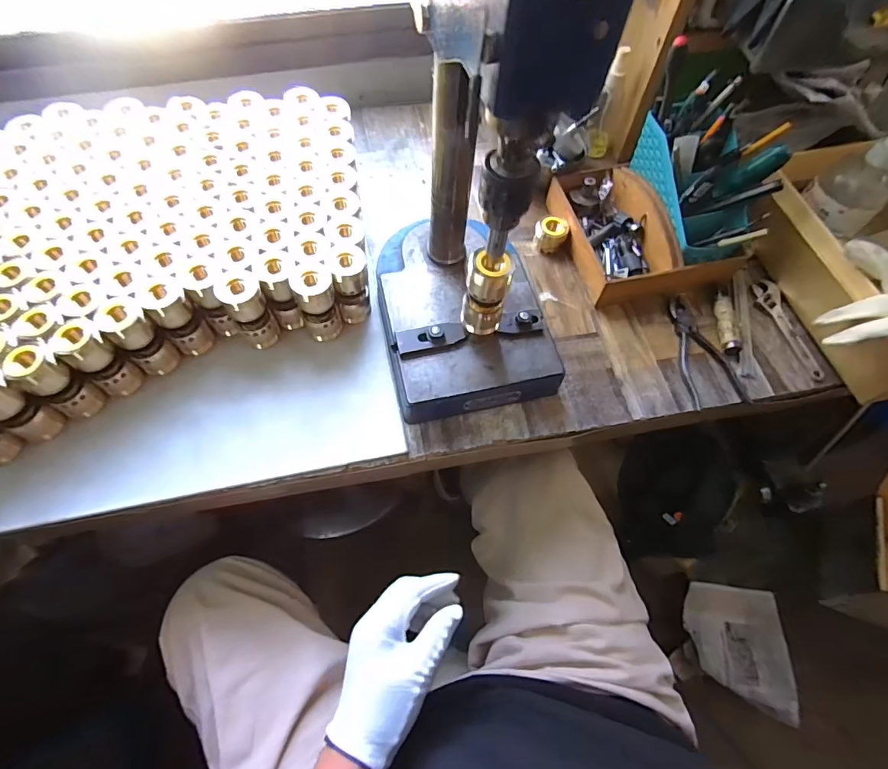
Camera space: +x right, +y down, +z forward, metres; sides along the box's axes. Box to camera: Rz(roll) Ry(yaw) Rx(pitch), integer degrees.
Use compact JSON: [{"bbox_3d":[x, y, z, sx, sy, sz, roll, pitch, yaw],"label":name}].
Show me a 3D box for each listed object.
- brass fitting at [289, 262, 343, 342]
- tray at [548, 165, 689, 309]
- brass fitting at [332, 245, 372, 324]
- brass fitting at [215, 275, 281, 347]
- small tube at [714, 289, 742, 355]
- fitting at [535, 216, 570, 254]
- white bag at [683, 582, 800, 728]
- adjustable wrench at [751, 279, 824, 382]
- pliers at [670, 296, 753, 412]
[{"bbox_3d":[-0.138,-0.088,0.519,0.042,0.096,0.044,-17,65,-10],"label":"brass fitting"},{"bbox_3d":[0.217,-0.200,0.602,0.107,0.066,0.194,-13,64,-8],"label":"tray"},{"bbox_3d":[-0.104,-0.112,0.532,0.038,0.094,0.041,-8,63,-5],"label":"brass fitting"},{"bbox_3d":[-0.211,-0.077,0.510,0.043,0.099,0.041,-31,68,-16],"label":"brass fitting"},{"bbox_3d":[0.350,-0.078,0.578,0.019,0.018,0.084,3,63,0],"label":"small tube"},{"bbox_3d":[0.143,-0.200,0.620,0.038,0.032,0.033,-26,67,-14],"label":"fitting"},{"bbox_3d":[0.651,0.578,1.031,0.200,0.037,0.243,9,63,3],"label":"white bag"},{"bbox_3d":[0.426,-0.070,0.580,0.033,0.011,0.144,-9,64,-6],"label":"adjustable wrench"},{"bbox_3d":[0.312,-0.041,0.561,0.063,0.014,0.146,-3,63,-3],"label":"pliers"}]

